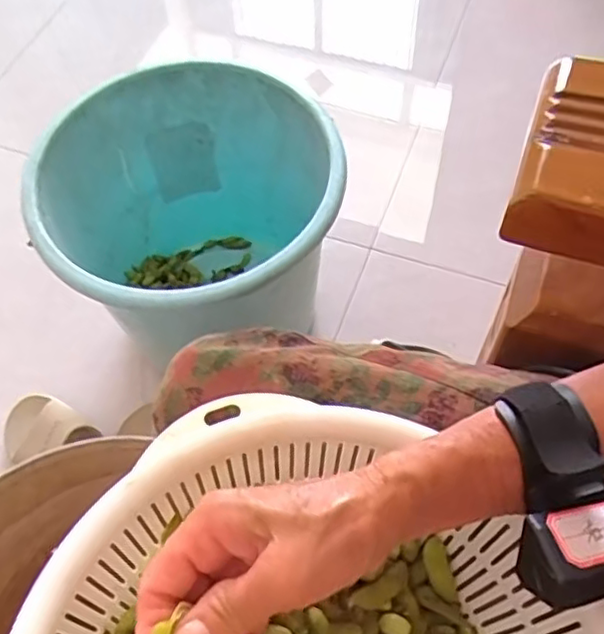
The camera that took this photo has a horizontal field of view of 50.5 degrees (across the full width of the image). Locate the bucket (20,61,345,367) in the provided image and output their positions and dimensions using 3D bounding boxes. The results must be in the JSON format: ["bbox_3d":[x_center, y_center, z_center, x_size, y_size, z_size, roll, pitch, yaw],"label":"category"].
[{"bbox_3d":[-0.118,-0.088,0.807,0.320,0.307,0.324,-1,60,2],"label":"bucket"}]

